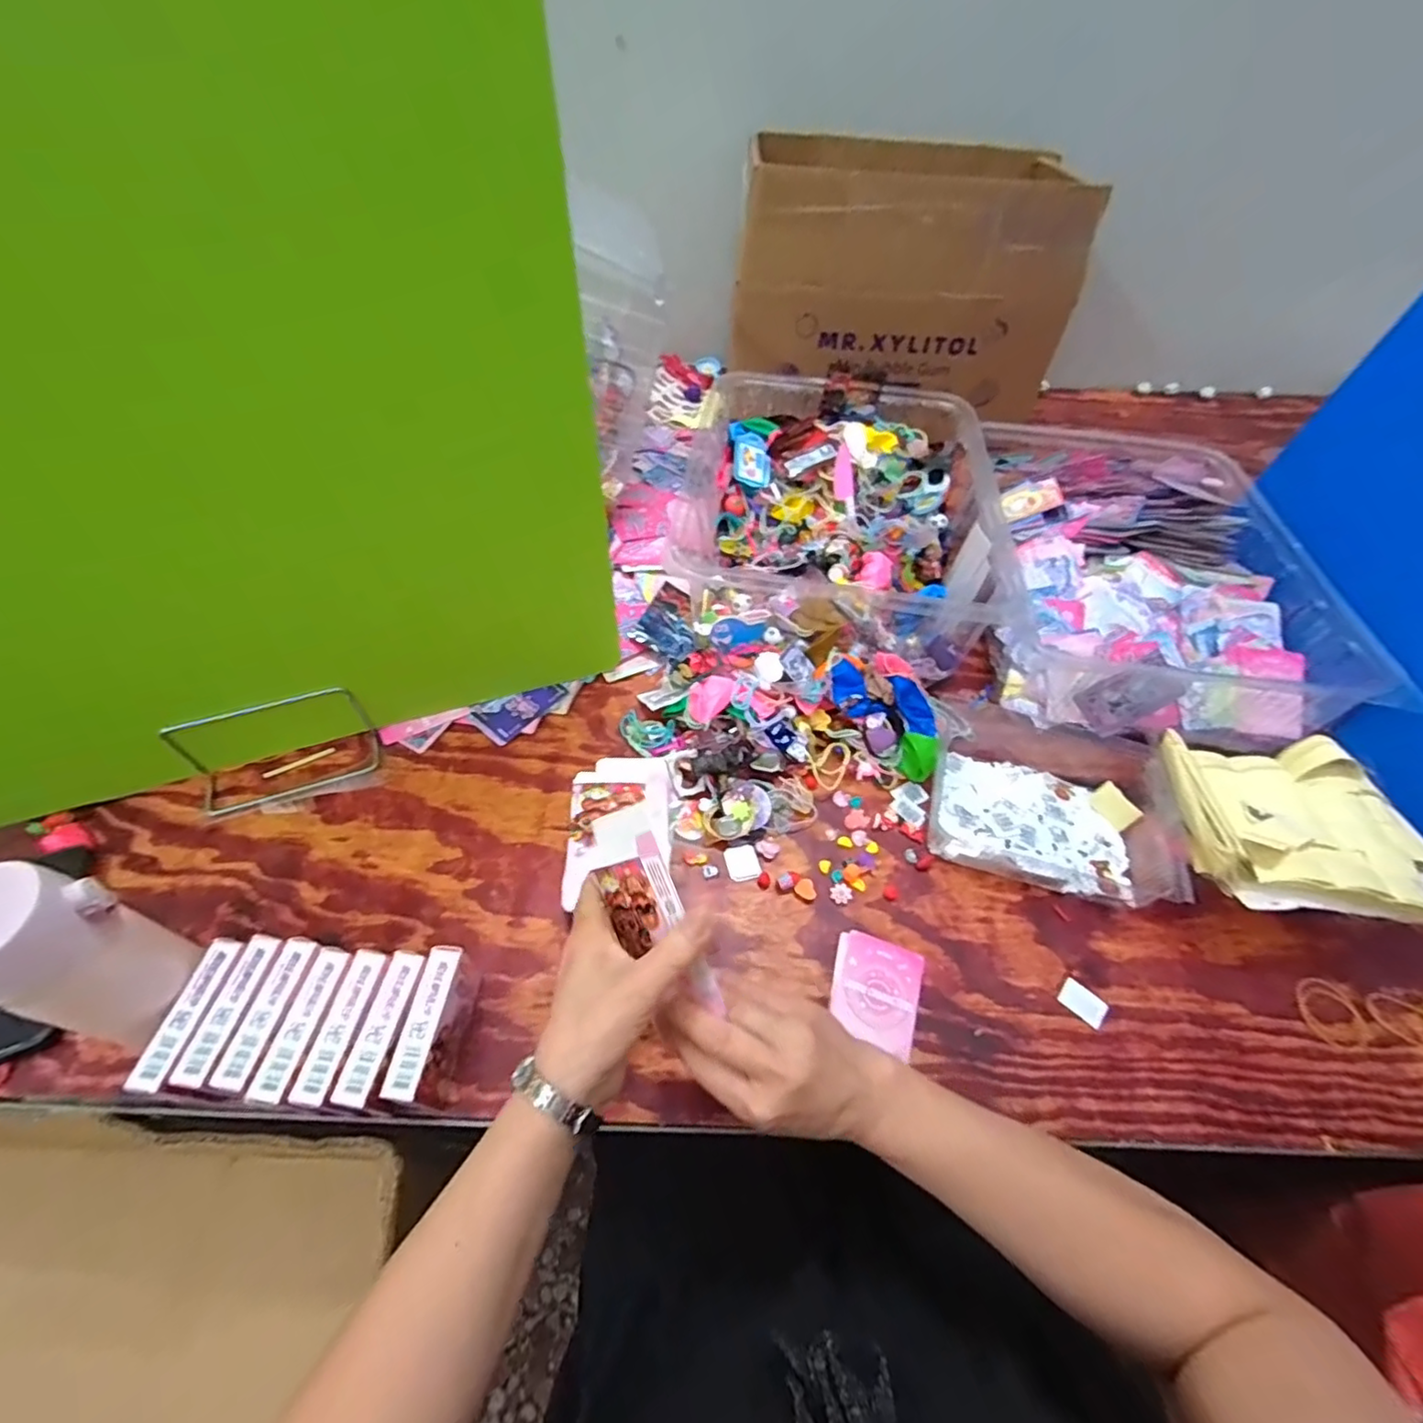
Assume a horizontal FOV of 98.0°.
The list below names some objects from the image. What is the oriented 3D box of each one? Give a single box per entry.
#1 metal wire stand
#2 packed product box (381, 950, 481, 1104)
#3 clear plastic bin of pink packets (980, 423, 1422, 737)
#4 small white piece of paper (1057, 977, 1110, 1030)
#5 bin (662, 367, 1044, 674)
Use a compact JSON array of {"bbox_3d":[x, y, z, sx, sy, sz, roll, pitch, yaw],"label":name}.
[{"bbox_3d":[-0.400,0.033,0.568,0.154,0.079,0.062,-16,54,-14],"label":"metal wire stand"},{"bbox_3d":[-0.192,0.223,0.440,0.024,0.066,0.095,3,51,1],"label":"packed product box"},{"bbox_3d":[0.503,-0.174,0.734,0.346,0.111,0.465,5,51,2],"label":"clear plastic bin of pink packets"},{"bbox_3d":[0.298,0.234,0.495,0.025,0.005,0.035,-36,61,-27],"label":"small white piece of paper"},{"bbox_3d":[0.142,-0.253,0.766,0.377,0.110,0.451,7,52,4],"label":"bin"}]

